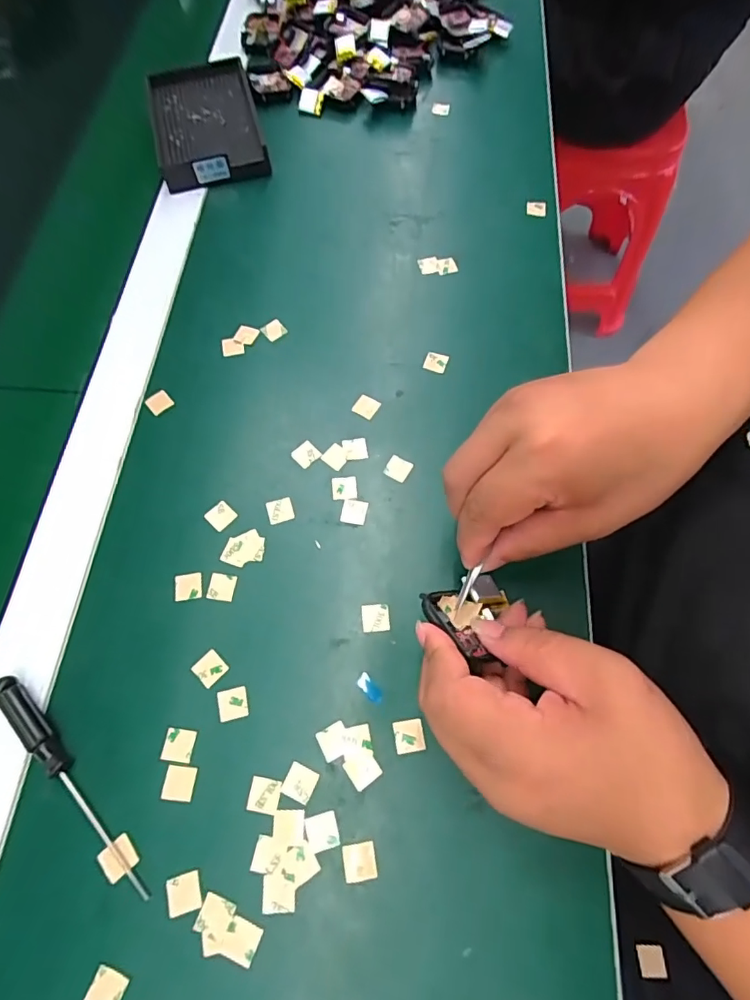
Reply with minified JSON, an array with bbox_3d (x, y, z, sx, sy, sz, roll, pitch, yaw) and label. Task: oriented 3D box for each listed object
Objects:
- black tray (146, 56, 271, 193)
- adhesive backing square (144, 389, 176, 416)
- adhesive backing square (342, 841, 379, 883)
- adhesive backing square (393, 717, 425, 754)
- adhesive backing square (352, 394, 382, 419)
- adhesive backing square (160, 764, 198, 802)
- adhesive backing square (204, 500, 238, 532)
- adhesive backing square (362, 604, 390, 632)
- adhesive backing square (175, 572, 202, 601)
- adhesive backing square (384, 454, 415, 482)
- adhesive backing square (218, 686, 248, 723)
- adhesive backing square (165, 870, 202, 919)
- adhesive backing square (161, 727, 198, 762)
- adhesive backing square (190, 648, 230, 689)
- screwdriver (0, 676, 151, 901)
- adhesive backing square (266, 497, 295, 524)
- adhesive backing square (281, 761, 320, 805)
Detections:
[{"bbox_3d":[-0.153,-0.341,0.455,0.089,0.025,0.147,-14,68,-5],"label":"black tray"},{"bbox_3d":[-0.150,-0.068,0.349,0.016,0.004,0.017,-39,72,-14],"label":"adhesive backing square"},{"bbox_3d":[-0.007,0.176,0.246,0.016,0.004,0.016,-9,62,-1],"label":"adhesive backing square"},{"bbox_3d":[0.018,0.125,0.267,0.016,0.004,0.016,-9,67,-2],"label":"adhesive backing square"},{"bbox_3d":[-0.006,-0.064,0.346,0.016,0.004,0.016,30,78,14],"label":"adhesive backing square"},{"bbox_3d":[-0.101,0.146,0.260,0.015,0.004,0.016,7,61,-1],"label":"adhesive backing square"},{"bbox_3d":[-0.097,0.010,0.317,0.017,0.004,0.016,43,74,14],"label":"adhesive backing square"},{"bbox_3d":[0.001,0.068,0.291,0.015,0.004,0.015,-5,67,-1],"label":"adhesive backing square"},{"bbox_3d":[-0.111,0.051,0.300,0.016,0.004,0.016,-9,68,-4],"label":"adhesive backing square"},{"bbox_3d":[0.015,-0.021,0.329,0.015,0.004,0.015,29,73,12],"label":"adhesive backing square"},{"bbox_3d":[-0.077,0.111,0.274,0.016,0.004,0.016,-13,64,-5],"label":"adhesive backing square"},{"bbox_3d":[-0.092,0.189,0.242,0.016,0.004,0.015,-16,62,-10],"label":"adhesive backing square"},{"bbox_3d":[-0.104,0.130,0.267,0.016,0.004,0.015,8,66,1],"label":"adhesive backing square"},{"bbox_3d":[-0.092,0.094,0.282,0.016,0.004,0.016,42,73,17],"label":"adhesive backing square"},{"bbox_3d":[-0.156,0.143,0.253,0.012,0.014,0.130,-39,72,-14],"label":"screwdriver"},{"bbox_3d":[-0.060,0.006,0.318,0.016,0.004,0.016,-16,65,-4],"label":"adhesive backing square"},{"bbox_3d":[-0.039,0.146,0.260,0.016,0.004,0.016,23,69,11],"label":"adhesive backing square"}]

